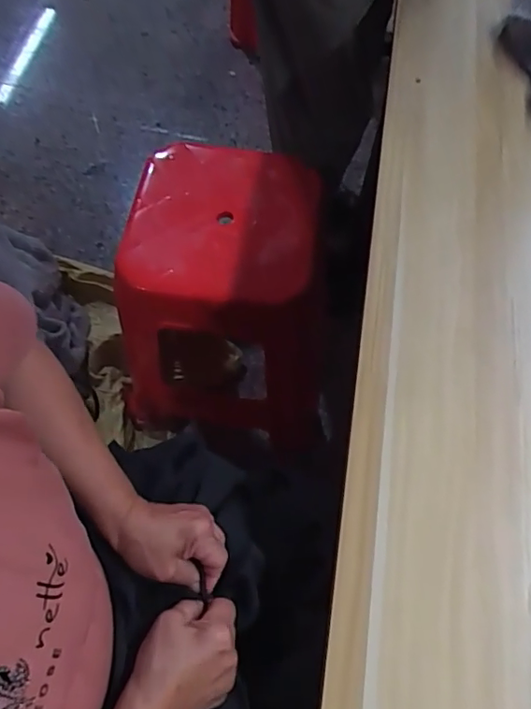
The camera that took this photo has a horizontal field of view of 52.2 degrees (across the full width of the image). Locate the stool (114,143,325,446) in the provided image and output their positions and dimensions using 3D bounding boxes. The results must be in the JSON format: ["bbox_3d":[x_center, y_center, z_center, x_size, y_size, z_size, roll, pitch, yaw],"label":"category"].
[{"bbox_3d":[-0.064,-0.090,1.037,0.368,0.473,0.347,11,65,3],"label":"stool"}]

